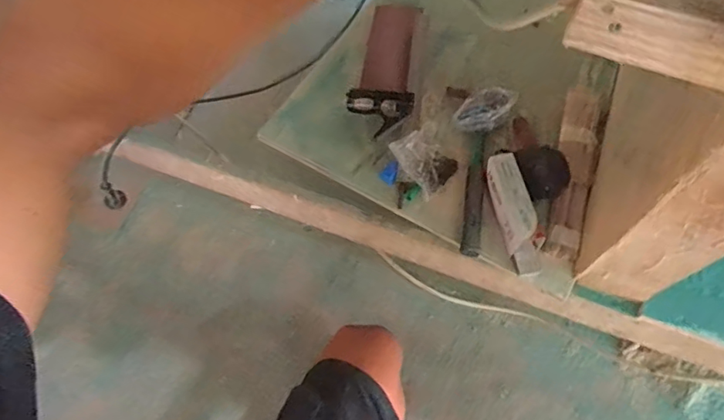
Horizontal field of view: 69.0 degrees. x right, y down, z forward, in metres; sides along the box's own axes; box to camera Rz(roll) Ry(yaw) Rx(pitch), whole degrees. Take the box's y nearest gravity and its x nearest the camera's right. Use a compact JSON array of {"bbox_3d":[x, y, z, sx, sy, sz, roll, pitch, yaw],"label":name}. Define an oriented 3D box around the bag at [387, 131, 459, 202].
[{"bbox_3d":[0.090,-0.071,0.749,0.071,0.046,0.084,-39,70,-13],"label":"bag"}]

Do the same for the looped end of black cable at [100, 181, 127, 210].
[{"bbox_3d":[-0.418,-0.024,0.878,0.025,0.067,0.034,38,73,17],"label":"looped end of black cable"}]

